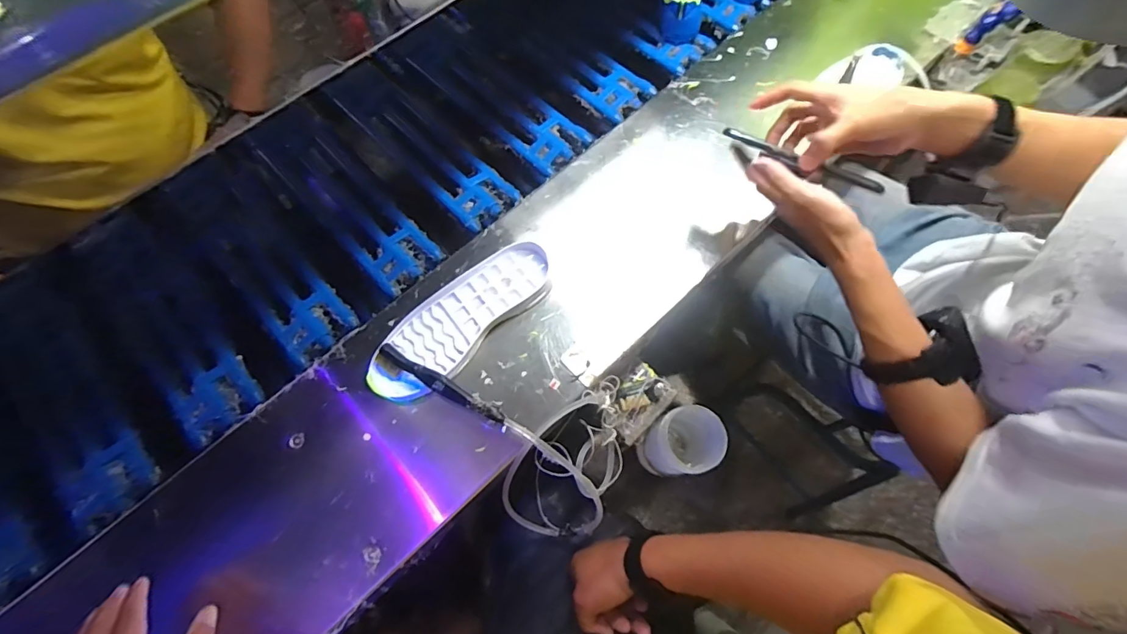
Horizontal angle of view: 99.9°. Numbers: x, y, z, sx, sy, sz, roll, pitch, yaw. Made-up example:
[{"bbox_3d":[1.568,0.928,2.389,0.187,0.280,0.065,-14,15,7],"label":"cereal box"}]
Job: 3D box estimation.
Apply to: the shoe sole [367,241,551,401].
[{"bbox_3d":[-0.119,-0.002,0.547,0.094,0.029,0.235,42,75,17],"label":"shoe sole"}]

